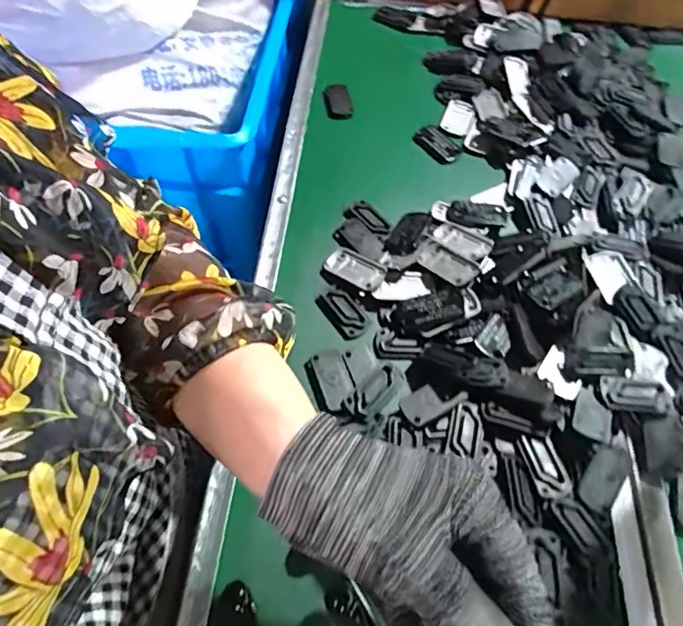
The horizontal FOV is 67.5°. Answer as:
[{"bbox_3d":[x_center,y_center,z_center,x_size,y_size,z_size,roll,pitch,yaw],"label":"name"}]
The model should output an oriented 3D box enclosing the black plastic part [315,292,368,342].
[{"bbox_3d":[0.002,0.000,0.405,0.025,0.004,0.046,-30,66,-18],"label":"black plastic part"}]

